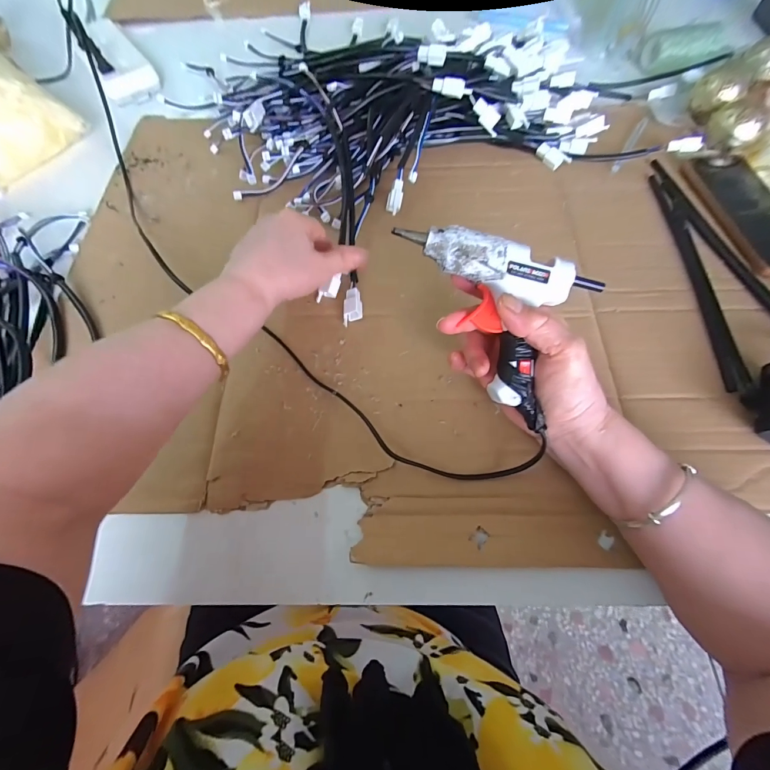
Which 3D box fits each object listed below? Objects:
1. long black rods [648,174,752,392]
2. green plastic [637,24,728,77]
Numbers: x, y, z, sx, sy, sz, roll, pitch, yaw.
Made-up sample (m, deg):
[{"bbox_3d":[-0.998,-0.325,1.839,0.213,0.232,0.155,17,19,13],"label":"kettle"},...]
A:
[{"bbox_3d":[0.307,-0.115,0.368,0.021,0.007,0.261,2,66,4],"label":"long black rods"},{"bbox_3d":[0.413,-0.469,0.523,0.096,0.050,0.055,-6,66,0],"label":"green plastic"}]

